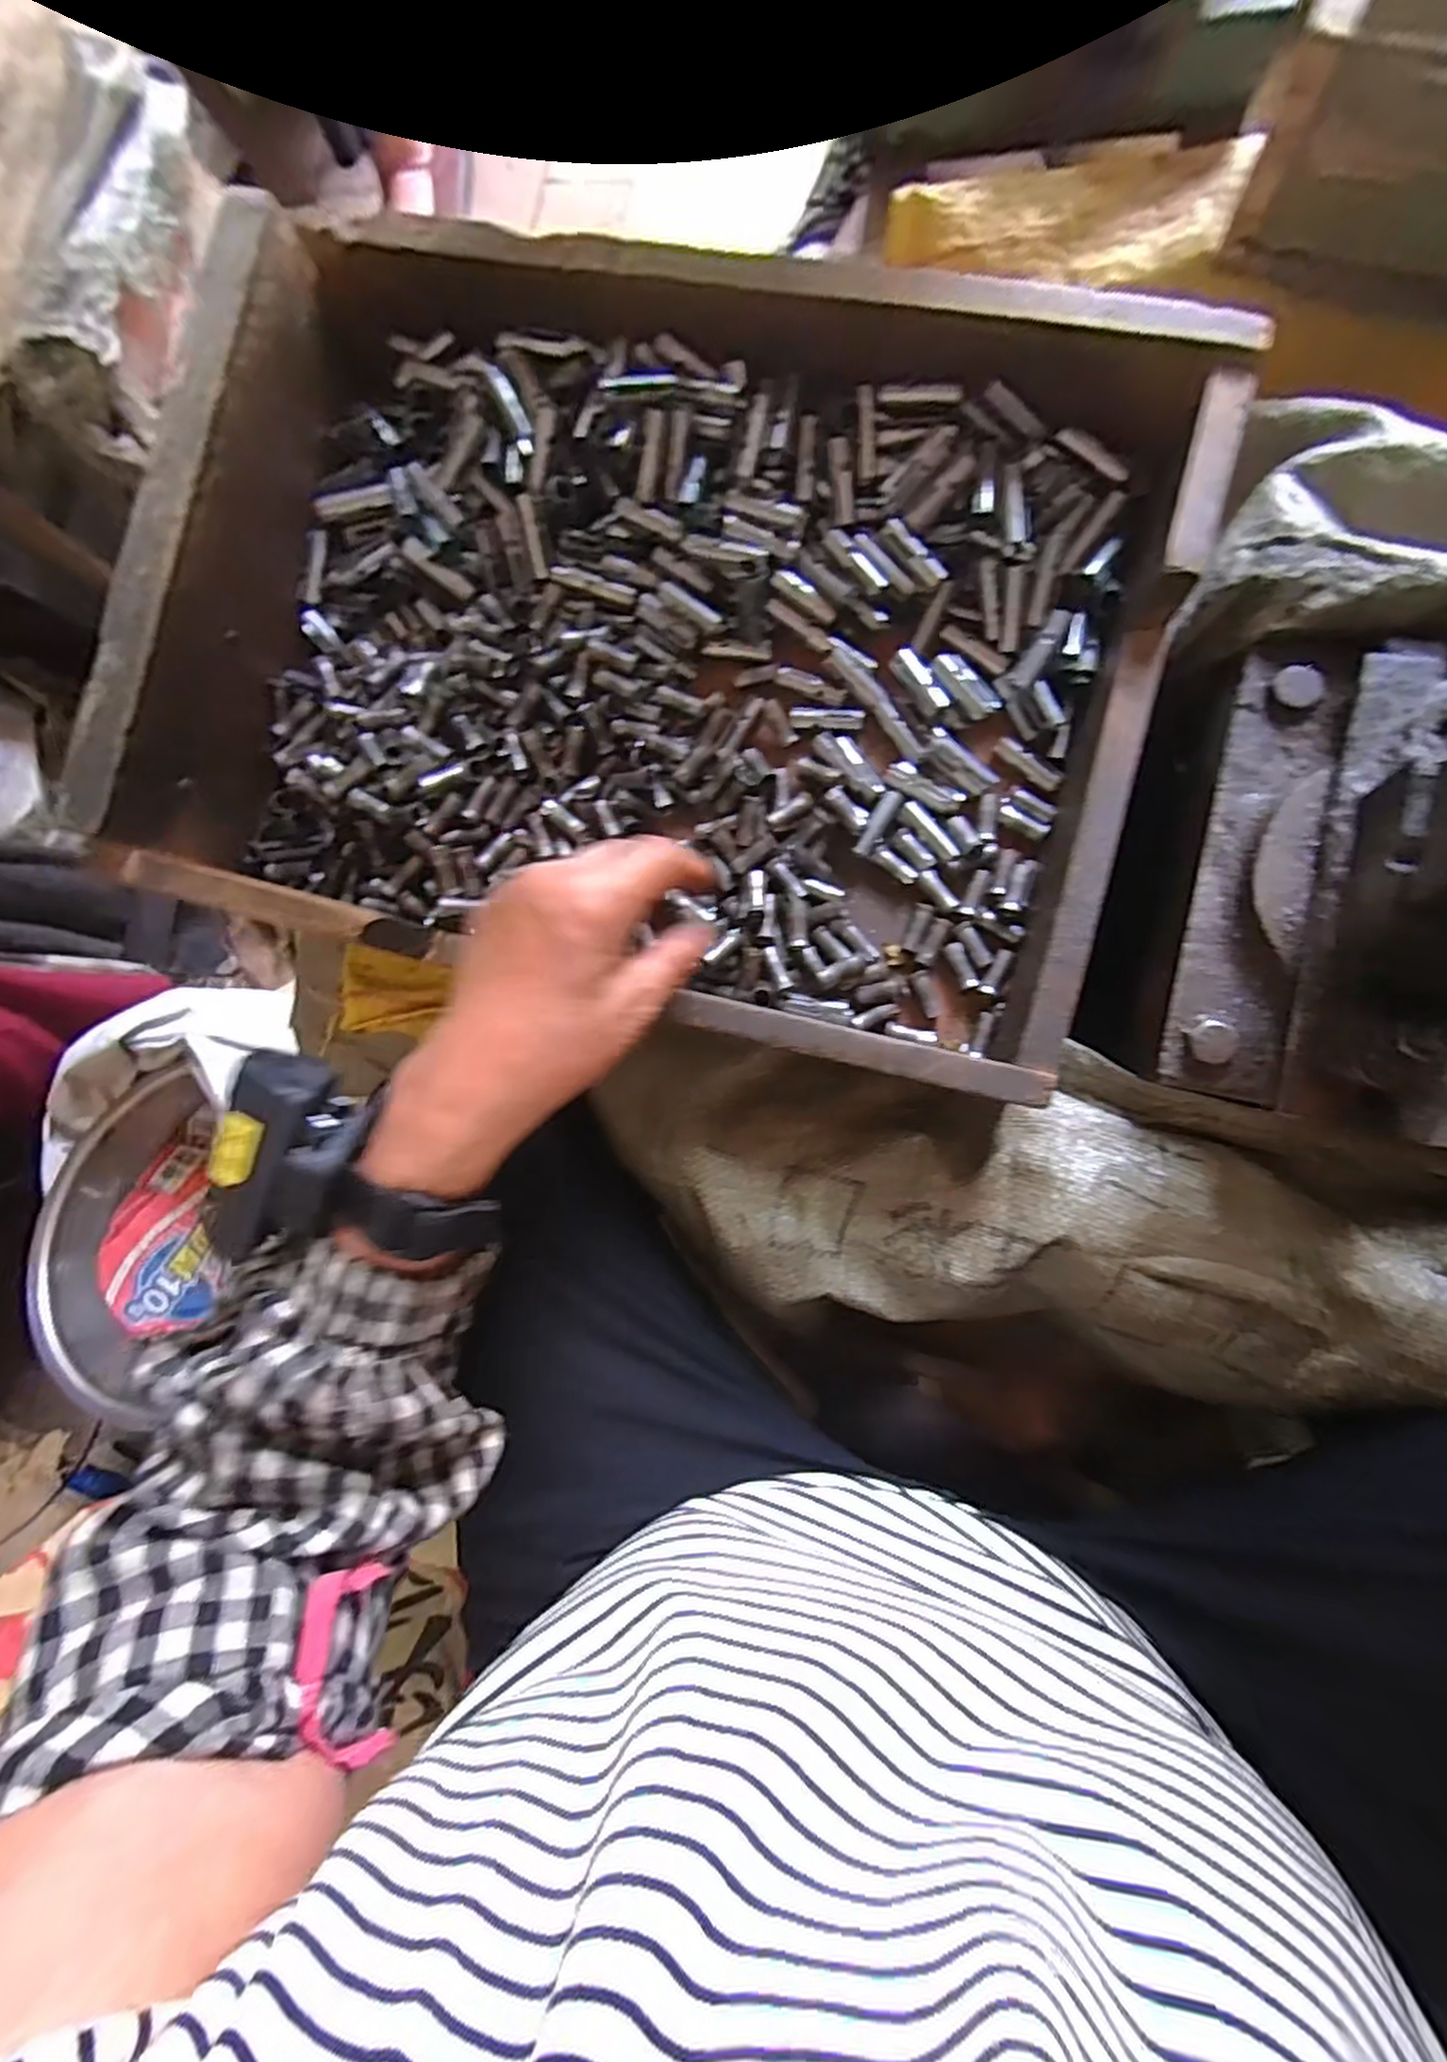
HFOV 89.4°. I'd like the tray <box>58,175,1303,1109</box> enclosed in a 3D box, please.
[{"bbox_3d":[-0.031,-0.180,0.351,0.439,0.124,0.327,15,89,10],"label":"tray"}]

